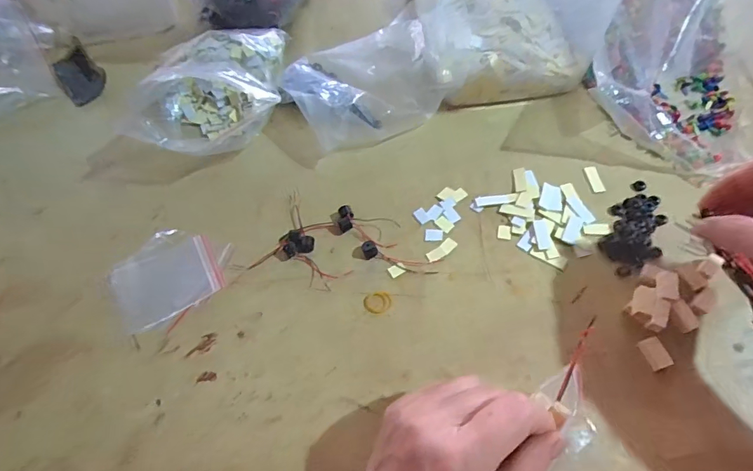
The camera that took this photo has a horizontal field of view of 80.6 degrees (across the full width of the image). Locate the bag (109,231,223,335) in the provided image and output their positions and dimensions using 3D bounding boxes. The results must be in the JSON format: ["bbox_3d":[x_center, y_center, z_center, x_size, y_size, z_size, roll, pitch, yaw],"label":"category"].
[{"bbox_3d":[-0.176,0.032,0.370,0.080,0.007,0.080,-29,62,-13],"label":"bag"}]

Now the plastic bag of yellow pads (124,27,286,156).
[{"bbox_3d":[-0.168,-0.151,0.454,0.119,0.061,0.187,9,60,9],"label":"plastic bag of yellow pads"}]

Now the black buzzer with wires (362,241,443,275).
[{"bbox_3d":[0.020,0.017,0.362,0.064,0.012,0.018,15,61,12],"label":"black buzzer with wires"}]

